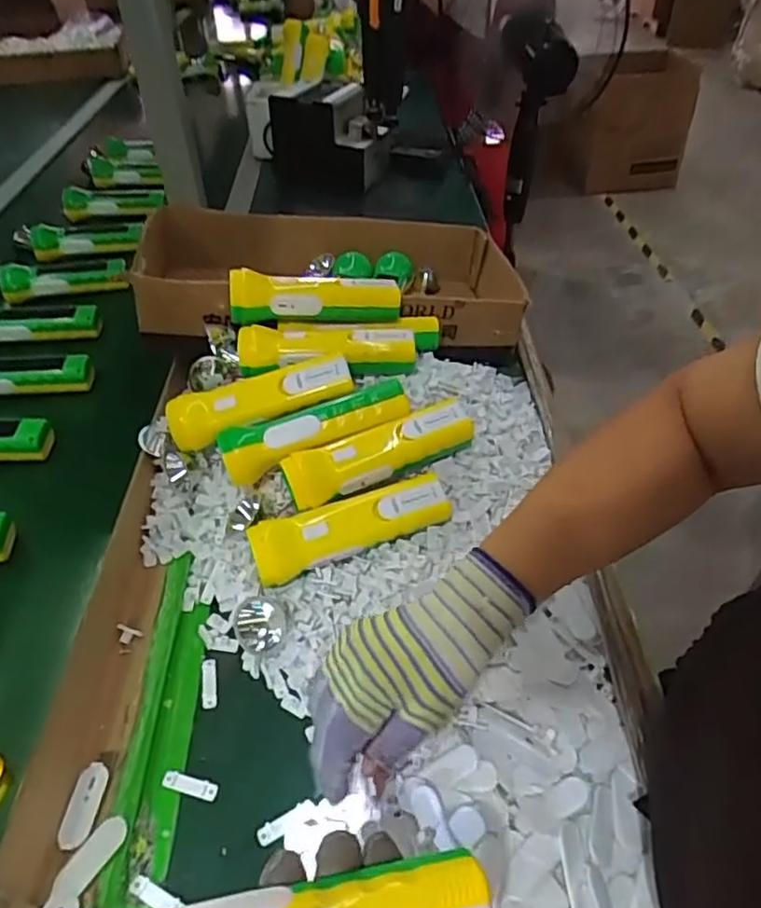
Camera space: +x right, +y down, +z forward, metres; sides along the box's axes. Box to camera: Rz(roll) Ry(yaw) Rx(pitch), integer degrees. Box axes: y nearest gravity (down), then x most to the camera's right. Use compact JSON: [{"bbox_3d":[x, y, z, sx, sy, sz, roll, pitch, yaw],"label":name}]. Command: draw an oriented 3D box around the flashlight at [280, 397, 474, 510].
[{"bbox_3d":[0.000,-0.004,0.540,0.167,0.034,0.044,-20,47,-17],"label":"flashlight"}]

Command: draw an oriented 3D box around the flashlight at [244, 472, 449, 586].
[{"bbox_3d":[-0.022,0.061,0.519,0.163,0.042,0.042,-16,46,-13],"label":"flashlight"}]

